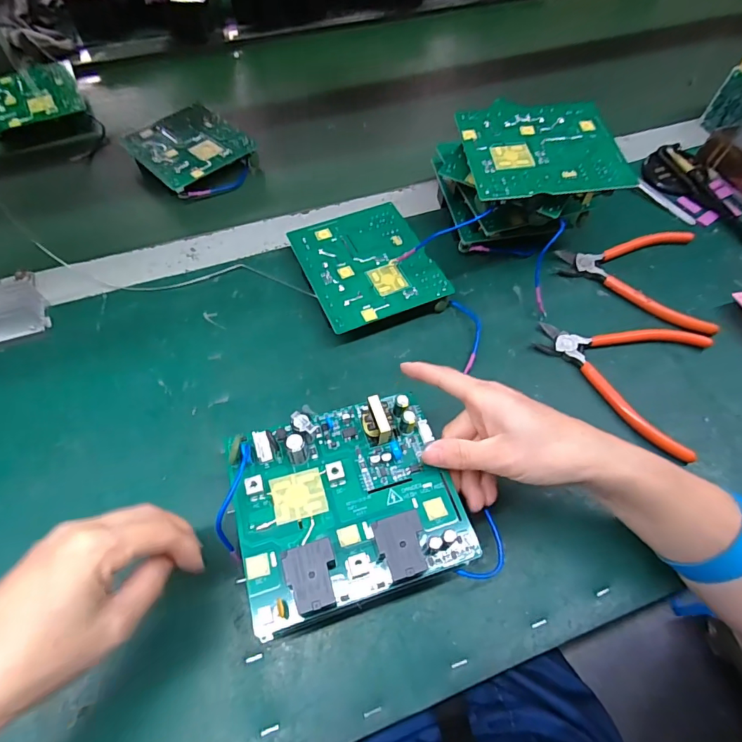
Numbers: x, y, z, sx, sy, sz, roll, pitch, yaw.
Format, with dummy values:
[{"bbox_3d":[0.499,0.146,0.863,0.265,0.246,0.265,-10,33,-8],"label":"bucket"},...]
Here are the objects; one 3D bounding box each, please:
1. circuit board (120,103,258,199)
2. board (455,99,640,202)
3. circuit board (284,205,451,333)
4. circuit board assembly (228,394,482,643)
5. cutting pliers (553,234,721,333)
[{"bbox_3d":[-0.212,-0.261,0.517,0.113,0.019,0.138,-39,67,-20],"label":"circuit board"},{"bbox_3d":[0.146,-0.194,0.380,0.128,0.004,0.114,-5,63,-1],"label":"board"},{"bbox_3d":[-0.005,-0.097,0.419,0.113,0.026,0.129,-21,62,-12],"label":"circuit board"},{"bbox_3d":[-0.015,0.073,0.261,0.128,0.027,0.113,-16,62,-10],"label":"circuit board assembly"},{"bbox_3d":[0.253,-0.097,0.430,0.133,0.011,0.123,11,61,6],"label":"cutting pliers"}]

